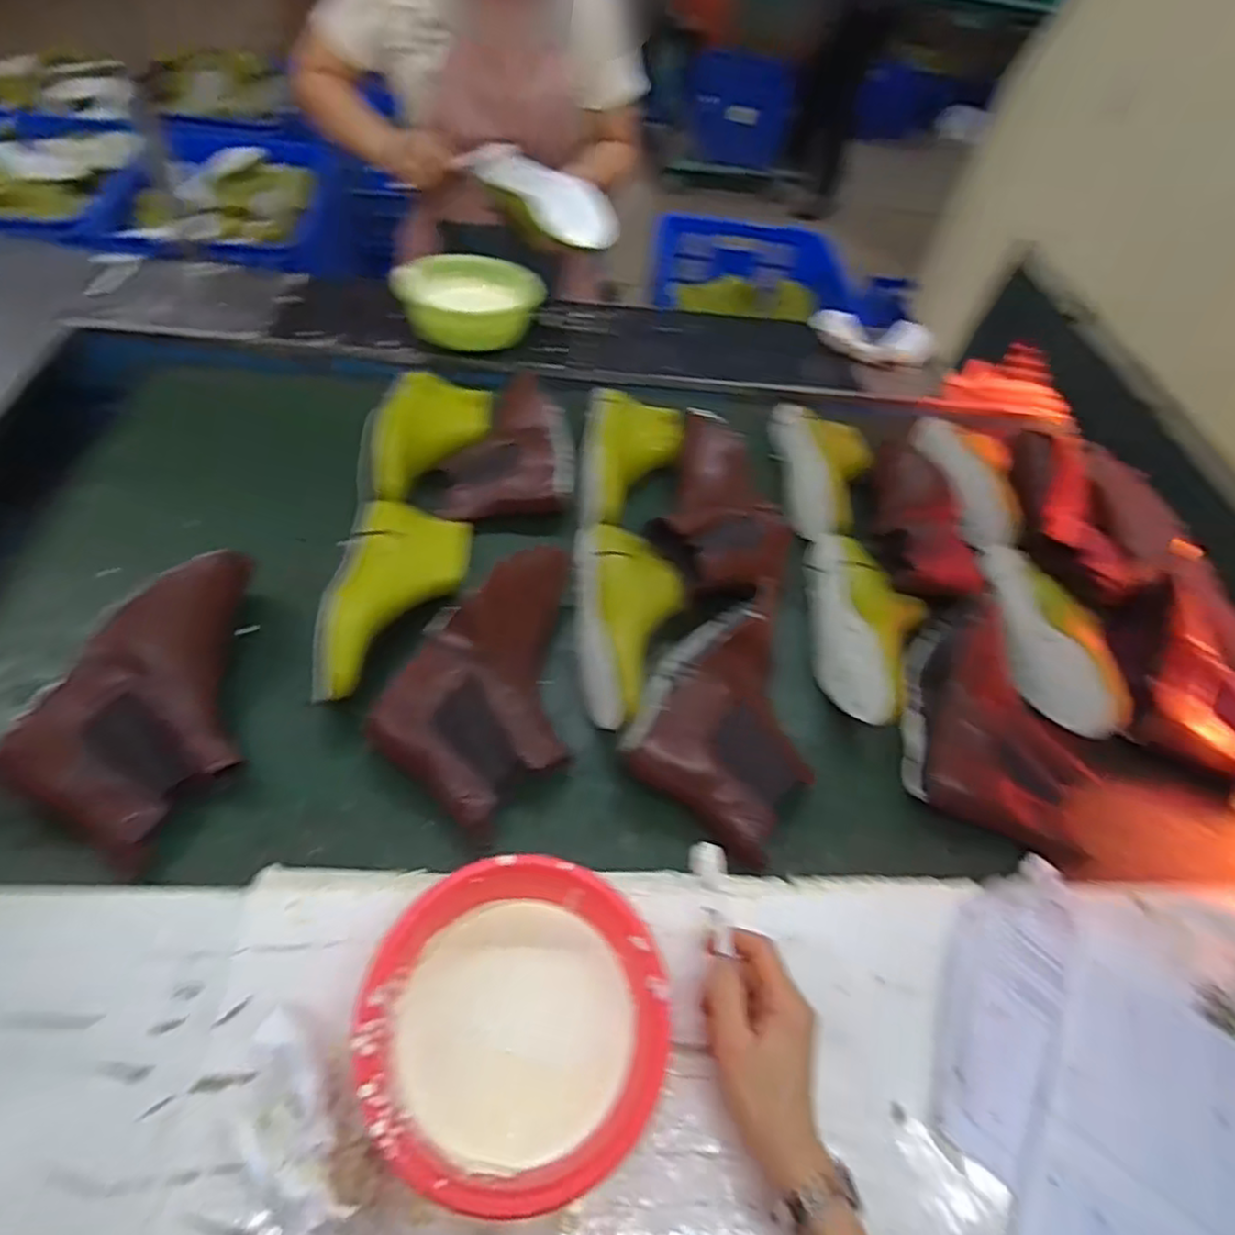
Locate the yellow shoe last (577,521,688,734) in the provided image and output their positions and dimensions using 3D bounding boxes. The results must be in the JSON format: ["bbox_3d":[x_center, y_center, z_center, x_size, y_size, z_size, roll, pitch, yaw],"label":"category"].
[{"bbox_3d":[0.015,-0.002,0.707,0.111,0.066,0.250,2,53,-7],"label":"yellow shoe last"}]

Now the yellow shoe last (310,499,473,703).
[{"bbox_3d":[-0.224,-0.026,0.700,0.120,0.078,0.258,2,52,-8],"label":"yellow shoe last"}]

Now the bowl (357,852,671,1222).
[{"bbox_3d":[-0.064,0.269,0.452,0.182,0.083,0.187,5,52,-6],"label":"bowl"}]

